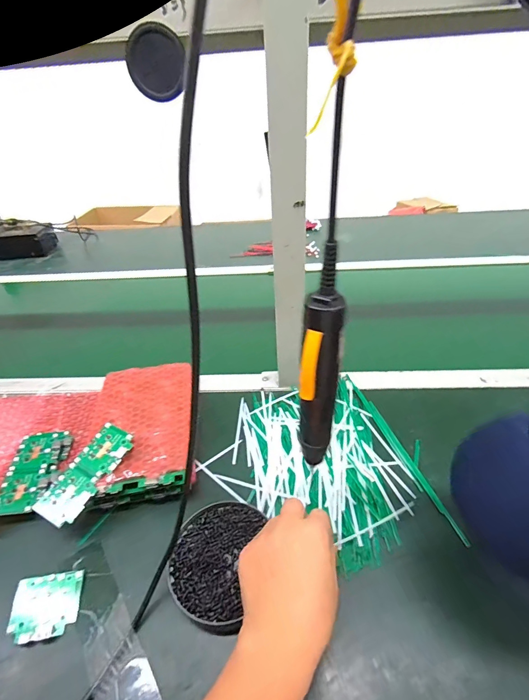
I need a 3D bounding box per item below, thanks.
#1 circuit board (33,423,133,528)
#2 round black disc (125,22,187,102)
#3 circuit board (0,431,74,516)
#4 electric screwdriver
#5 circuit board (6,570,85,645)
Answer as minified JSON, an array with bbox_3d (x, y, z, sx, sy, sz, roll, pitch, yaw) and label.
[{"bbox_3d":[-0.207,0.142,0.414,0.055,0.010,0.117,18,55,25],"label":"circuit board"},{"bbox_3d":[-0.109,-0.289,0.356,0.057,0.057,0.008,-1,38,3],"label":"round black disc"},{"bbox_3d":[-0.295,0.152,0.455,0.063,0.013,0.119,-9,38,-7],"label":"circuit board"},{"bbox_3d":[0.045,0.020,0.282,0.030,0.191,0.033,6,39,12],"label":"electric screwdriver"},{"bbox_3d":[-0.213,0.249,0.344,0.059,0.011,0.054,-10,38,-8],"label":"circuit board"}]

